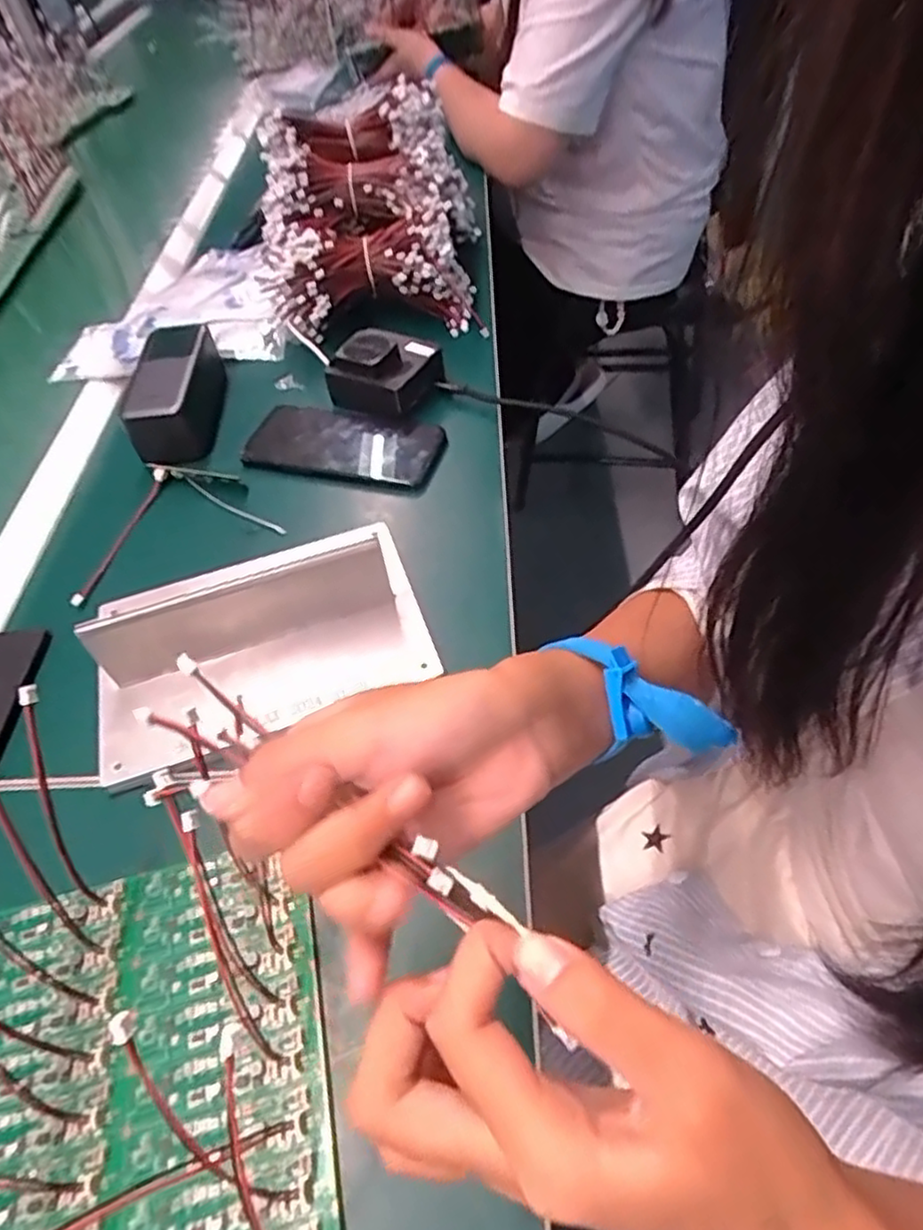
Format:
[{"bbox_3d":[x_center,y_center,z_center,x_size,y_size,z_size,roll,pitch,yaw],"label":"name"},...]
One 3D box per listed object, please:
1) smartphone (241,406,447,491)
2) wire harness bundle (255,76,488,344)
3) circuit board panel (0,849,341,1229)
[{"bbox_3d":[-0.094,-0.137,0.563,0.156,0.008,0.079,9,53,13],"label":"smartphone"},{"bbox_3d":[-0.087,-0.380,0.661,0.189,0.138,0.213,-6,51,3],"label":"wire harness bundle"},{"bbox_3d":[-0.140,0.206,0.298,0.162,0.009,0.193,-14,51,-5],"label":"circuit board panel"}]

